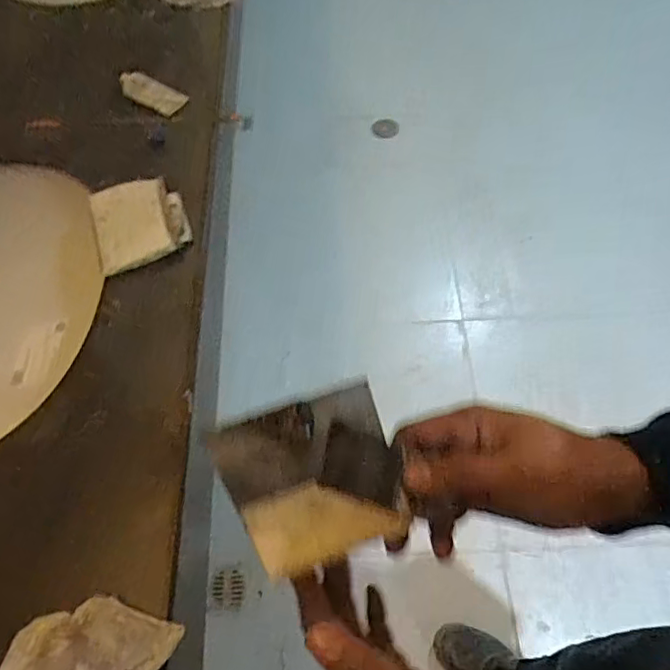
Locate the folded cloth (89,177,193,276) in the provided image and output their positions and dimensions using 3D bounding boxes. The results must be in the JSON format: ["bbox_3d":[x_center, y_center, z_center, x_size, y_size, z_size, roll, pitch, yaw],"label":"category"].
[{"bbox_3d":[-0.237,-0.141,0.677,0.107,0.030,0.122,-16,62,-8],"label":"folded cloth"}]

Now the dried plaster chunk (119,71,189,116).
[{"bbox_3d":[-0.260,-0.344,0.795,0.111,0.021,0.036,26,64,14],"label":"dried plaster chunk"}]

